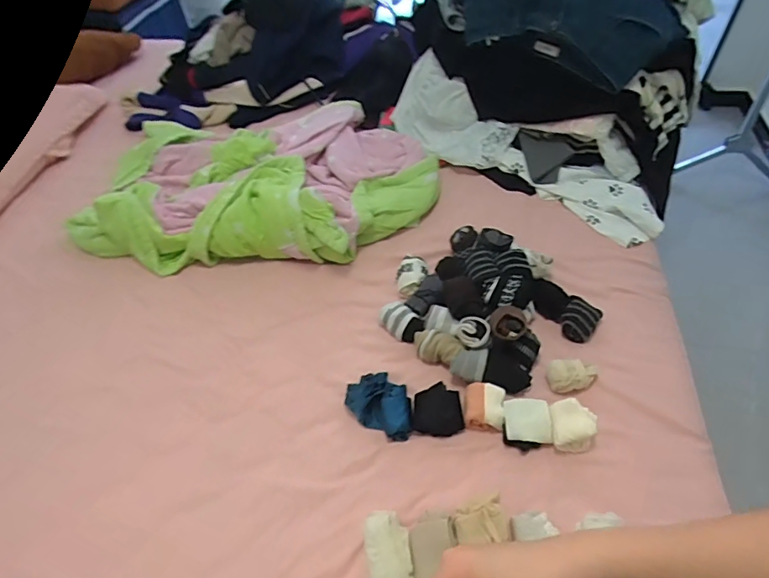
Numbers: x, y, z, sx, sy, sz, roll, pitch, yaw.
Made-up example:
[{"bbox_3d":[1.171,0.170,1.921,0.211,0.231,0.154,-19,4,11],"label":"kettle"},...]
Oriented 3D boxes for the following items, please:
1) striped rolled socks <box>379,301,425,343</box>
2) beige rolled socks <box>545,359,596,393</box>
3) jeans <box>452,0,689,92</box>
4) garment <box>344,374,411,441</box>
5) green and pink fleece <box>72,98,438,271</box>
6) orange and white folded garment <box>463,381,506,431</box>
[{"bbox_3d":[0.031,0.061,0.906,0.057,0.036,0.095,-34,55,-20],"label":"striped rolled socks"},{"bbox_3d":[0.318,0.144,0.809,0.079,0.031,0.049,-3,50,2],"label":"beige rolled socks"},{"bbox_3d":[0.379,-0.631,1.041,0.453,0.167,0.274,30,58,26],"label":"jeans"},{"bbox_3d":[-0.006,0.187,0.806,0.130,0.037,0.094,21,56,22],"label":"garment"},{"bbox_3d":[-0.299,-0.308,1.160,0.840,0.110,0.566,0,53,5],"label":"green and pink fleece"},{"bbox_3d":[0.162,0.191,0.785,0.066,0.041,0.070,8,52,12],"label":"orange and white folded garment"}]

